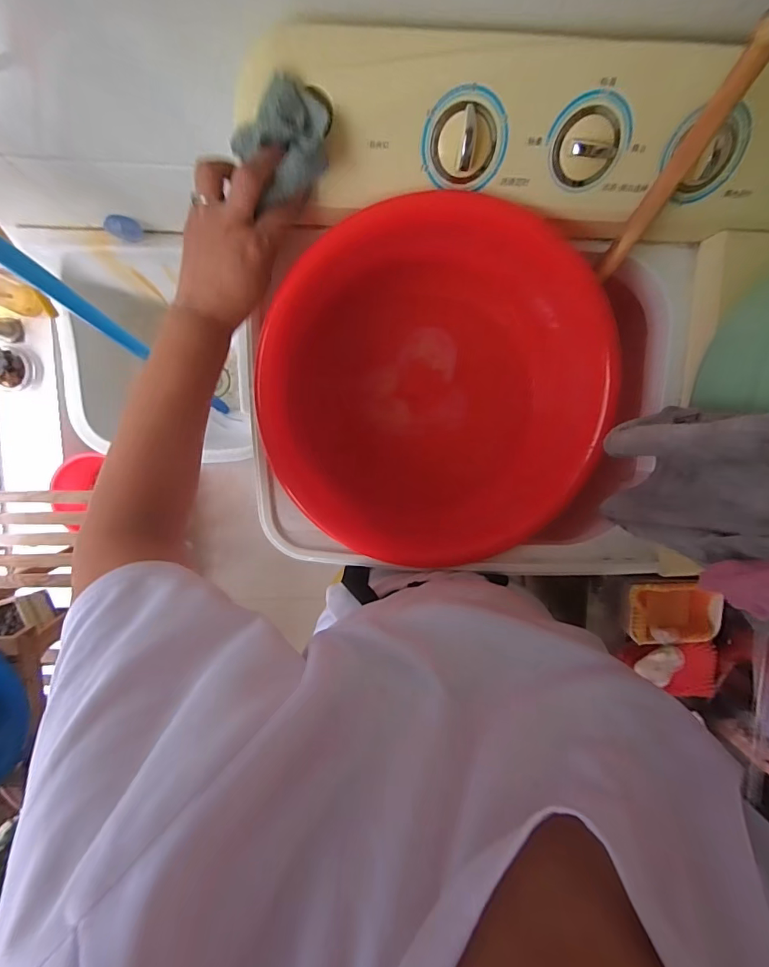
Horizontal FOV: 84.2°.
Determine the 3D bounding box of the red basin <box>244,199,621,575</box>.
[{"bbox_3d":[0.053,-0.103,0.495,0.347,0.130,0.349,-1,98,-5],"label":"red basin"}]

